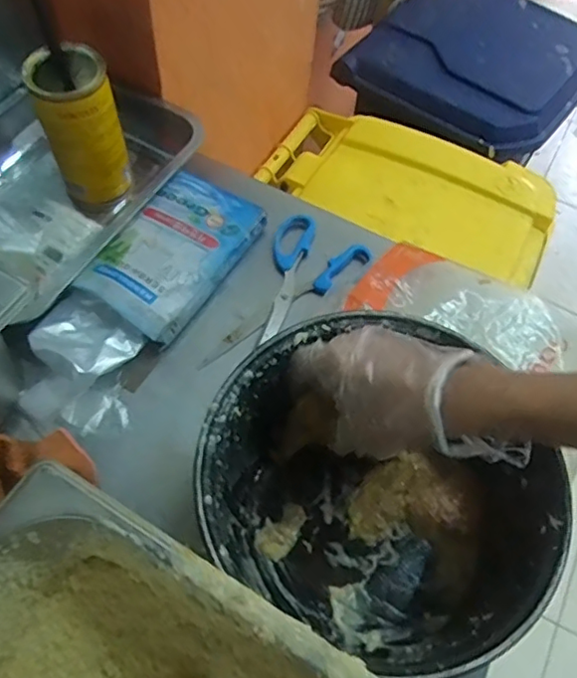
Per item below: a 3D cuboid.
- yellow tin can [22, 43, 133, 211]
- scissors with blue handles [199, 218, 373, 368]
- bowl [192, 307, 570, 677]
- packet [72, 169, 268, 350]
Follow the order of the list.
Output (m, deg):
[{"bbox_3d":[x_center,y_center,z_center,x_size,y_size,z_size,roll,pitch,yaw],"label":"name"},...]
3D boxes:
[{"bbox_3d":[-0.199,-0.201,0.588,0.071,0.146,0.067,2,59,-3],"label":"yellow tin can"},{"bbox_3d":[-0.016,-0.054,0.588,0.194,0.020,0.084,-38,69,-23],"label":"scissors with blue handles"},{"bbox_3d":[0.061,0.109,0.438,0.229,0.127,0.208,30,62,13],"label":"bowl"},{"bbox_3d":[-0.110,-0.089,0.580,0.105,0.028,0.182,28,61,12],"label":"packet"}]

